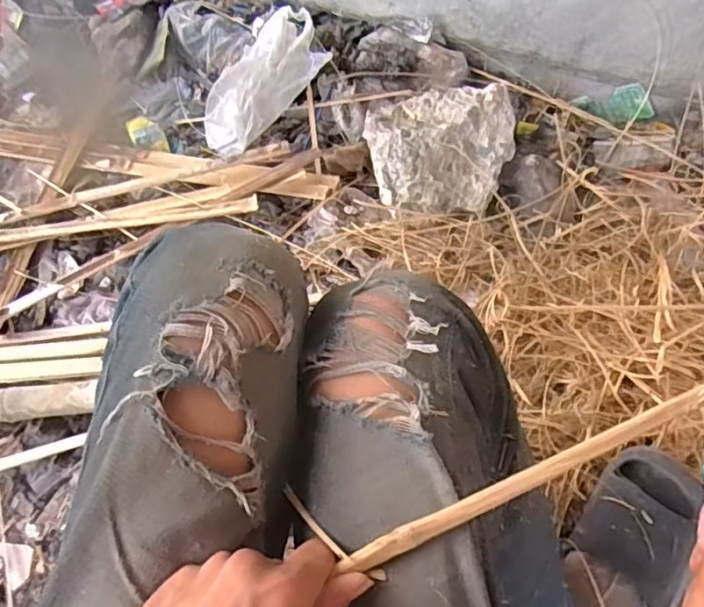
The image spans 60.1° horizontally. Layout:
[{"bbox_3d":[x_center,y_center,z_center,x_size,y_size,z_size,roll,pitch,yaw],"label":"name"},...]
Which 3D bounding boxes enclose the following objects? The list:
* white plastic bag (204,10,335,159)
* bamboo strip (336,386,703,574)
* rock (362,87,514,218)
[{"bbox_3d":[-0.147,-0.360,0.980,0.127,0.060,0.257,36,90,19],"label":"white plastic bag"},{"bbox_3d":[0.172,0.067,0.344,0.368,0.010,0.015,-24,64,-3],"label":"bamboo strip"},{"bbox_3d":[0.132,-0.238,0.914,0.216,0.081,0.187,1,62,2],"label":"rock"}]

